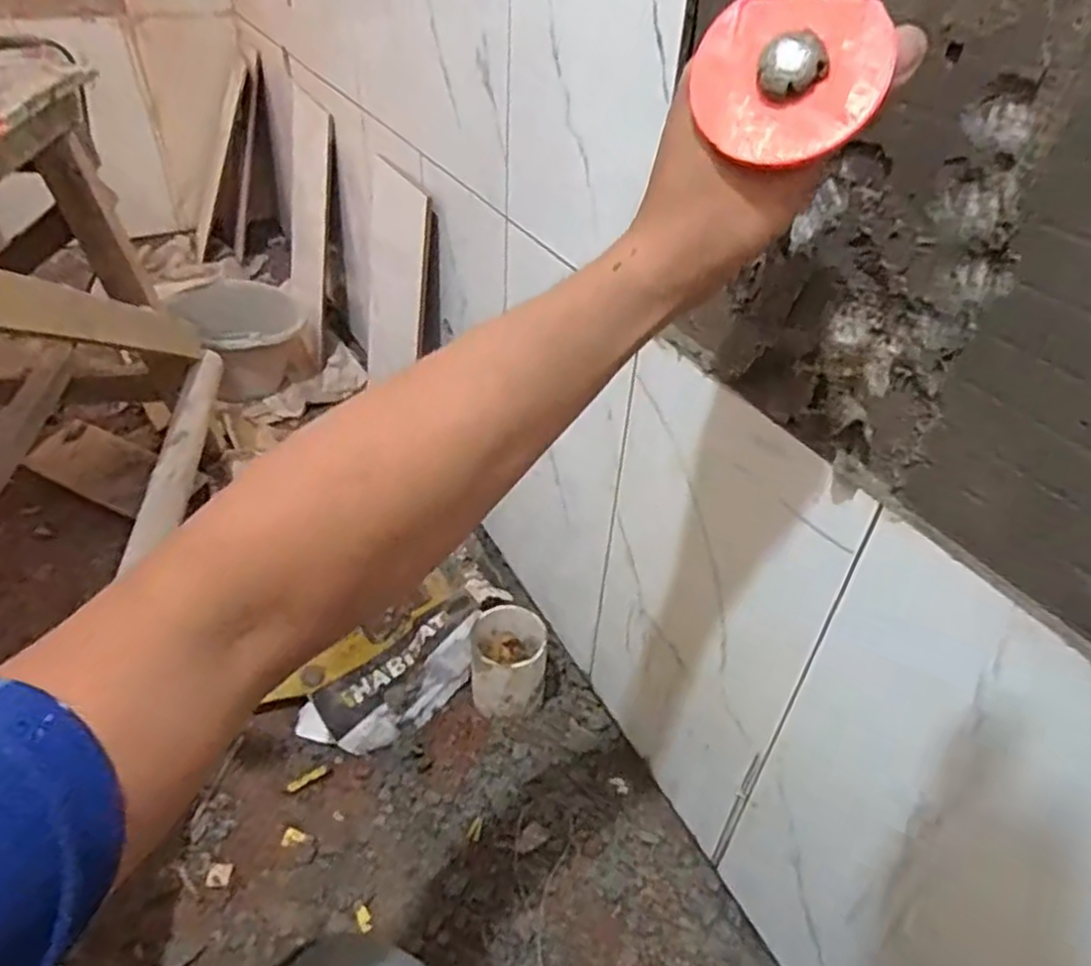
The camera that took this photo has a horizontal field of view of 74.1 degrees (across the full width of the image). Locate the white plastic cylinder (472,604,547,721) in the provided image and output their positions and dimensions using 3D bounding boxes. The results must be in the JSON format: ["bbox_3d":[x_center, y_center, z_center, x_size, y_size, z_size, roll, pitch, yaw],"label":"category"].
[{"bbox_3d":[-0.046,0.219,0.873,0.092,0.105,0.105,3,40,-1],"label":"white plastic cylinder"}]

